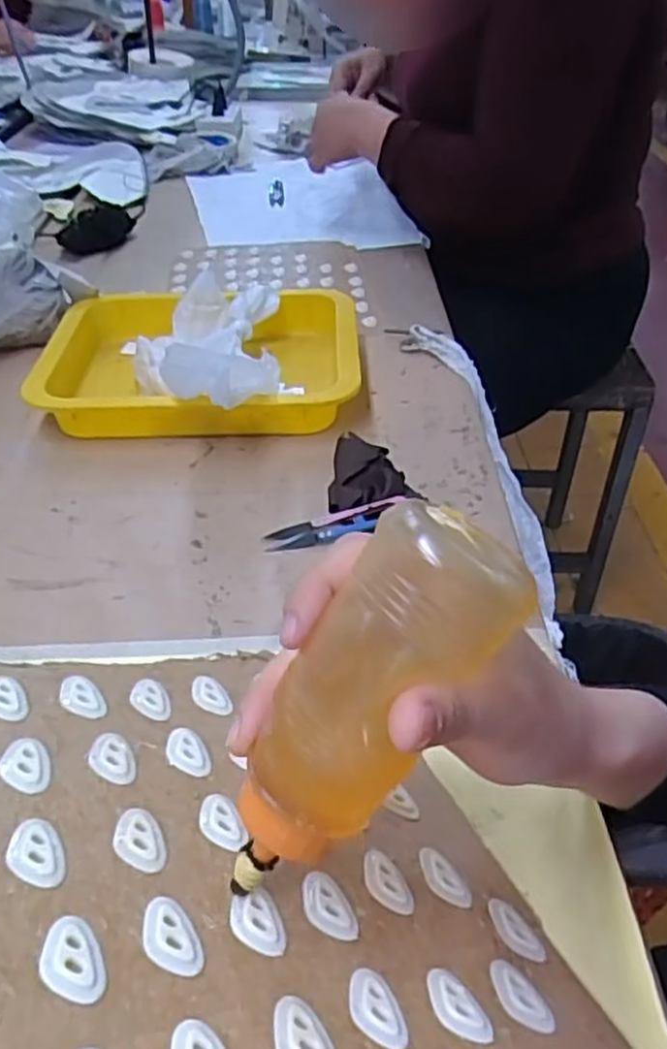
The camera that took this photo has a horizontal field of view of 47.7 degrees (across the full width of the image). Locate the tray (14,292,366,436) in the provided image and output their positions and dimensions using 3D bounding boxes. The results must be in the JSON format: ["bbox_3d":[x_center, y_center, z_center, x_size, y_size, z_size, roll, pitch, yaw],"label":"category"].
[{"bbox_3d":[-0.105,-0.138,0.629,0.246,0.047,0.194,0,41,0],"label":"tray"}]

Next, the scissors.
[{"bbox_3d":[0.004,-0.001,0.495,0.097,0.009,0.021,-15,43,-17],"label":"scissors"}]

